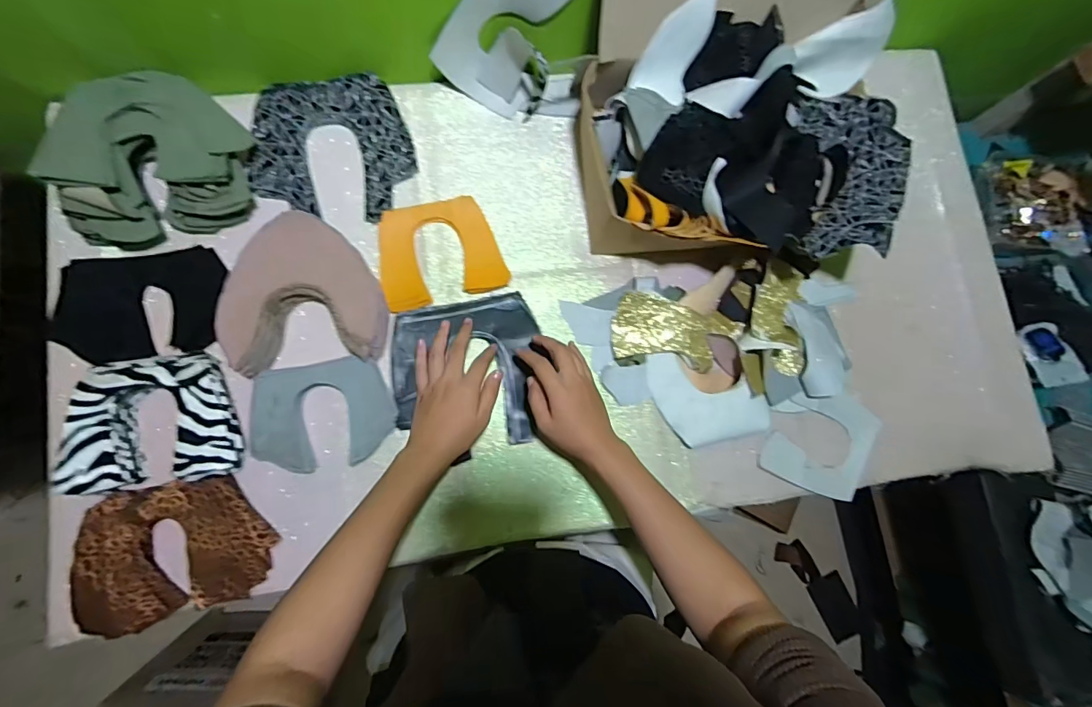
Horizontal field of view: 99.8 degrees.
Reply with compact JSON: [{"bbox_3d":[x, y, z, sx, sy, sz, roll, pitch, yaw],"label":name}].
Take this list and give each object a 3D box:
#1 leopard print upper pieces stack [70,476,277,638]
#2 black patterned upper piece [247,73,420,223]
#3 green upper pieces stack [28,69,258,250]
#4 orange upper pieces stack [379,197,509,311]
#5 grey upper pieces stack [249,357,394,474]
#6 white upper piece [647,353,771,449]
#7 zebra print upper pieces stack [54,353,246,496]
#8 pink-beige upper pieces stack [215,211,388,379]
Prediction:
[{"bbox_3d":[-0.396,0.211,0.496,0.183,0.043,0.139,-11,82,-8],"label":"leopard print upper pieces stack"},{"bbox_3d":[-0.264,-0.263,0.579,0.186,0.015,0.180,3,86,-7],"label":"black patterned upper piece"},{"bbox_3d":[-0.438,-0.226,0.522,0.175,0.070,0.195,-1,81,-6],"label":"green upper pieces stack"},{"bbox_3d":[-0.134,-0.128,0.576,0.148,0.011,0.123,-15,83,-8],"label":"orange upper pieces stack"},{"bbox_3d":[-0.251,0.069,0.524,0.151,0.026,0.116,-12,82,-8],"label":"grey upper pieces stack"},{"bbox_3d":[0.194,0.066,0.570,0.156,0.034,0.093,21,79,-2],"label":"white upper piece"},{"bbox_3d":[-0.421,0.072,0.500,0.158,0.050,0.138,-6,82,-7],"label":"zebra print upper pieces stack"},{"bbox_3d":[-0.283,-0.074,0.537,0.174,0.031,0.179,-9,82,-7],"label":"pink-beige upper pieces stack"}]

